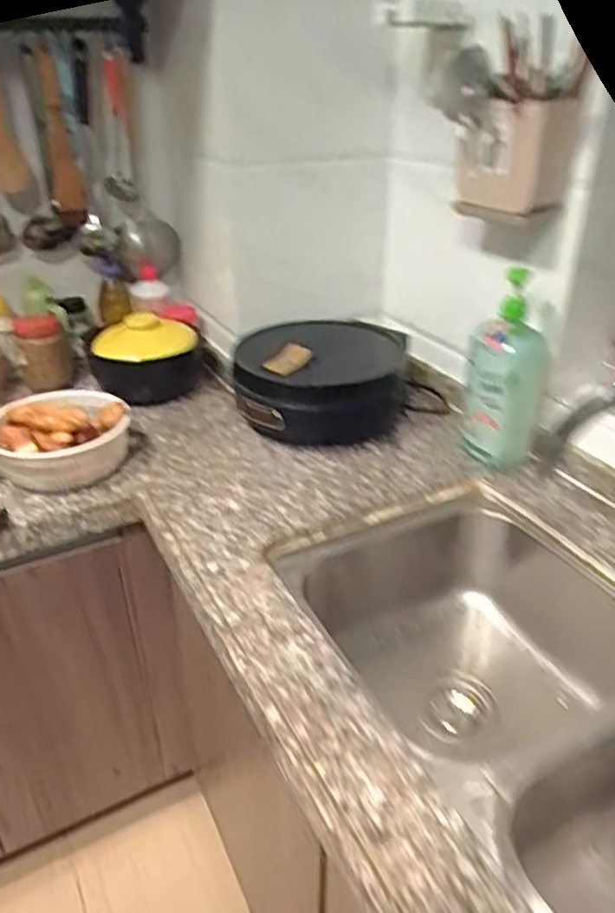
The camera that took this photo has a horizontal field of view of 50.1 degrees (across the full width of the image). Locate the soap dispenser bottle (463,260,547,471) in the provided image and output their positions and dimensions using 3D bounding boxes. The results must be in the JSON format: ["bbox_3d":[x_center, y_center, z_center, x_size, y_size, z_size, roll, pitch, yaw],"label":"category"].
[{"bbox_3d":[0.296,-0.123,0.983,0.113,0.276,0.083,8,31,13],"label":"soap dispenser bottle"}]

